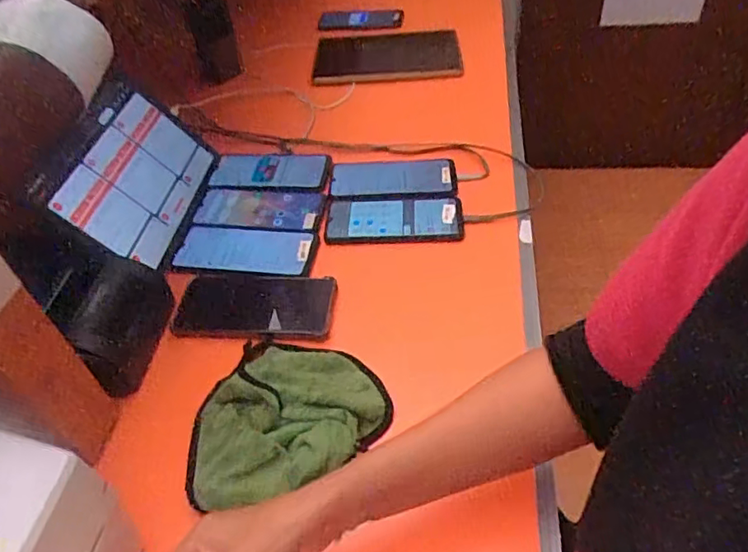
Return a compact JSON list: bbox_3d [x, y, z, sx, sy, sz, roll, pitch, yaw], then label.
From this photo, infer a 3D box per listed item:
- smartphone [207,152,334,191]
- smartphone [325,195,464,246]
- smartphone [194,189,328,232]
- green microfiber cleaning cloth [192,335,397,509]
[{"bbox_3d":[-0.139,-0.146,0.769,0.153,0.011,0.081,2,46,9],"label":"smartphone"},{"bbox_3d":[0.023,-0.073,0.679,0.163,0.017,0.077,-2,45,5],"label":"smartphone"},{"bbox_3d":[-0.142,-0.091,0.716,0.158,0.013,0.083,2,46,9],"label":"smartphone"},{"bbox_3d":[-0.079,0.116,0.508,0.172,0.028,0.156,-15,45,-7],"label":"green microfiber cleaning cloth"}]

